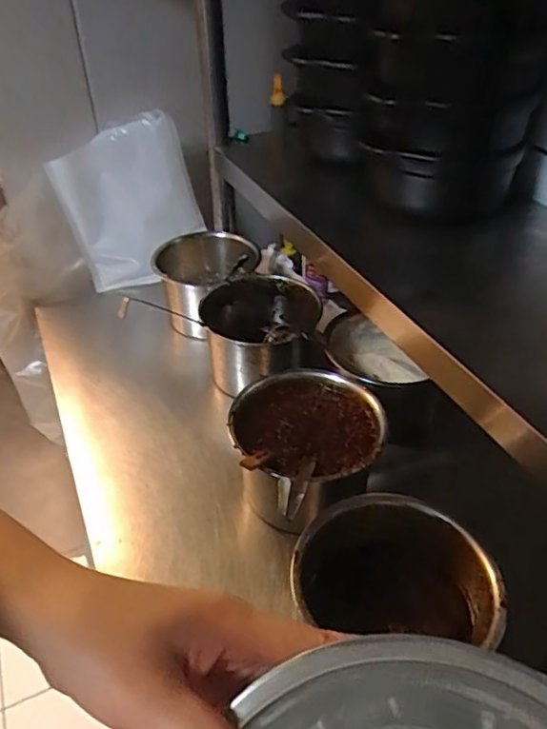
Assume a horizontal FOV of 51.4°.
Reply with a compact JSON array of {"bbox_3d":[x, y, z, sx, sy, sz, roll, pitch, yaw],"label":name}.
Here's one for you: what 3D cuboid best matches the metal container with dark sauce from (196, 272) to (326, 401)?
[{"bbox_3d":[-0.018,-0.040,0.744,0.154,0.089,0.157,0,39,1],"label":"metal container with dark sauce"}]

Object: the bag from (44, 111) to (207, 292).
[{"bbox_3d":[-0.228,-0.251,0.908,0.203,0.237,0.021,-16,24,3],"label":"bag"}]

